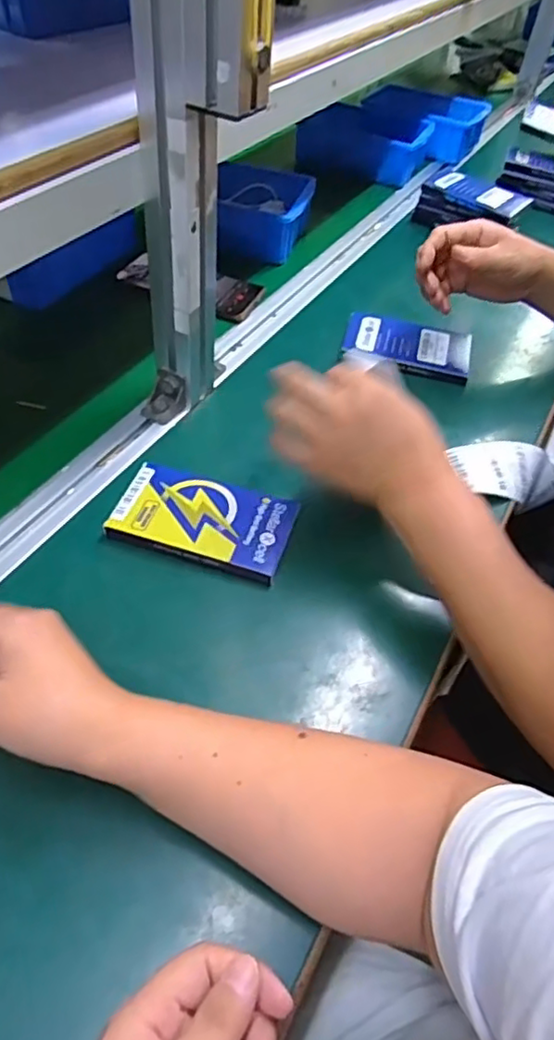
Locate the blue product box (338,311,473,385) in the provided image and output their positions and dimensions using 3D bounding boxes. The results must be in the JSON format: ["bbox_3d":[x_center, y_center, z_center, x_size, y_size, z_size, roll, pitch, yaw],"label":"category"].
[{"bbox_3d":[0.140,-0.186,0.675,0.132,0.017,0.089,12,49,5],"label":"blue product box"}]

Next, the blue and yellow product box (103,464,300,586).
[{"bbox_3d":[-0.057,-0.001,0.492,0.133,0.011,0.079,16,50,8],"label":"blue and yellow product box"}]

